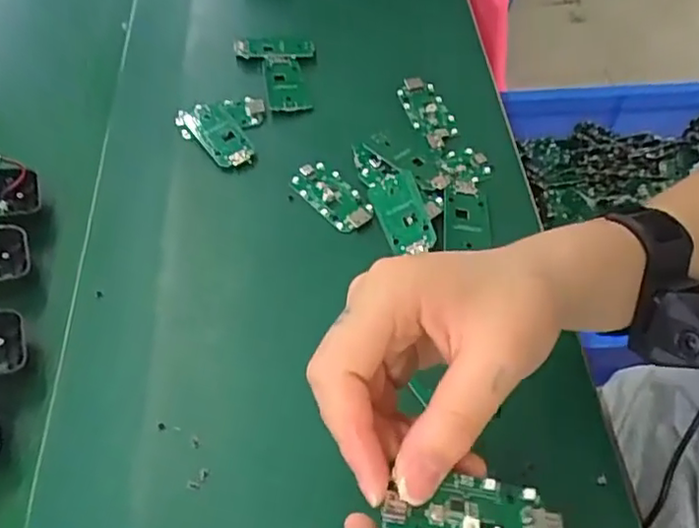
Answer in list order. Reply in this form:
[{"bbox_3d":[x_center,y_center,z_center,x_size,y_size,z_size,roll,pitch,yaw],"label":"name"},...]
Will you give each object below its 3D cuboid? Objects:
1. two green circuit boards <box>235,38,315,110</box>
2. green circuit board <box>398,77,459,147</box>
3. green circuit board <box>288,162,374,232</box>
[{"bbox_3d":[-0.058,-0.148,0.482,0.060,0.010,0.077,-4,56,0],"label":"two green circuit boards"},{"bbox_3d":[0.060,-0.113,0.464,0.031,0.010,0.067,-15,56,-8],"label":"green circuit board"},{"bbox_3d":[-0.011,-0.046,0.418,0.032,0.004,0.063,-37,62,-21],"label":"green circuit board"}]

